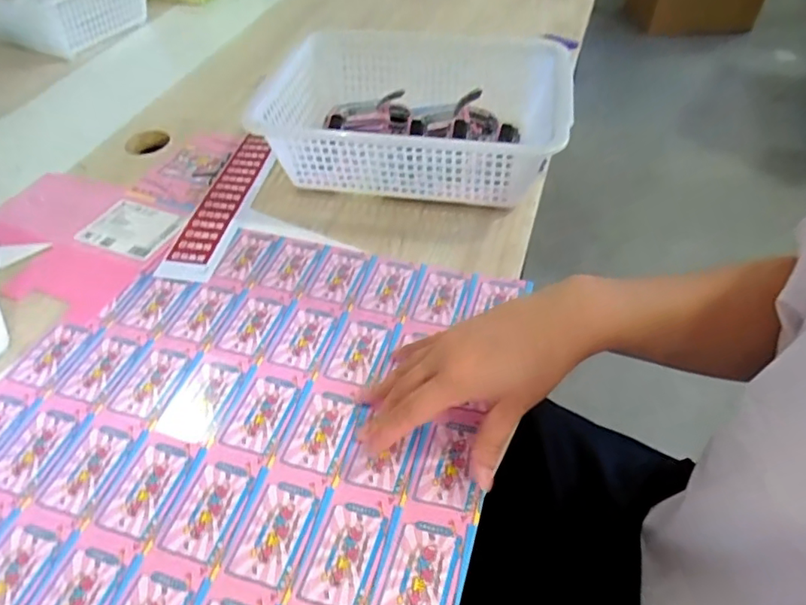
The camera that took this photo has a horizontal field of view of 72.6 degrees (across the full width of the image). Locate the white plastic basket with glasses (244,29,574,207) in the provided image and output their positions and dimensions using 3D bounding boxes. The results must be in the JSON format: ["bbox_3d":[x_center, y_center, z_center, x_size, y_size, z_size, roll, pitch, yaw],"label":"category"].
[{"bbox_3d":[0.020,-0.243,0.691,0.342,0.105,0.303,9,49,12],"label":"white plastic basket with glasses"}]

